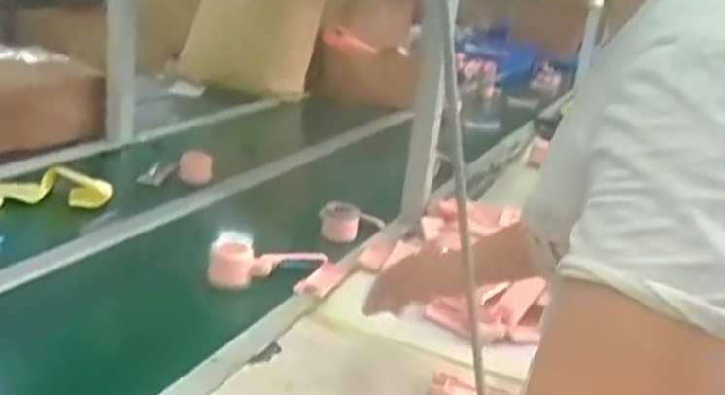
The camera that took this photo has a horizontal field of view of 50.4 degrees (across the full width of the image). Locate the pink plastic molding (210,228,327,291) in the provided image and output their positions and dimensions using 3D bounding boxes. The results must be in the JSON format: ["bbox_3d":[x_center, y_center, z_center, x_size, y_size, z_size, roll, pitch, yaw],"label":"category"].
[{"bbox_3d":[-0.133,0.078,1.110,0.184,0.077,0.035,-7,23,-38],"label":"pink plastic molding"}]

